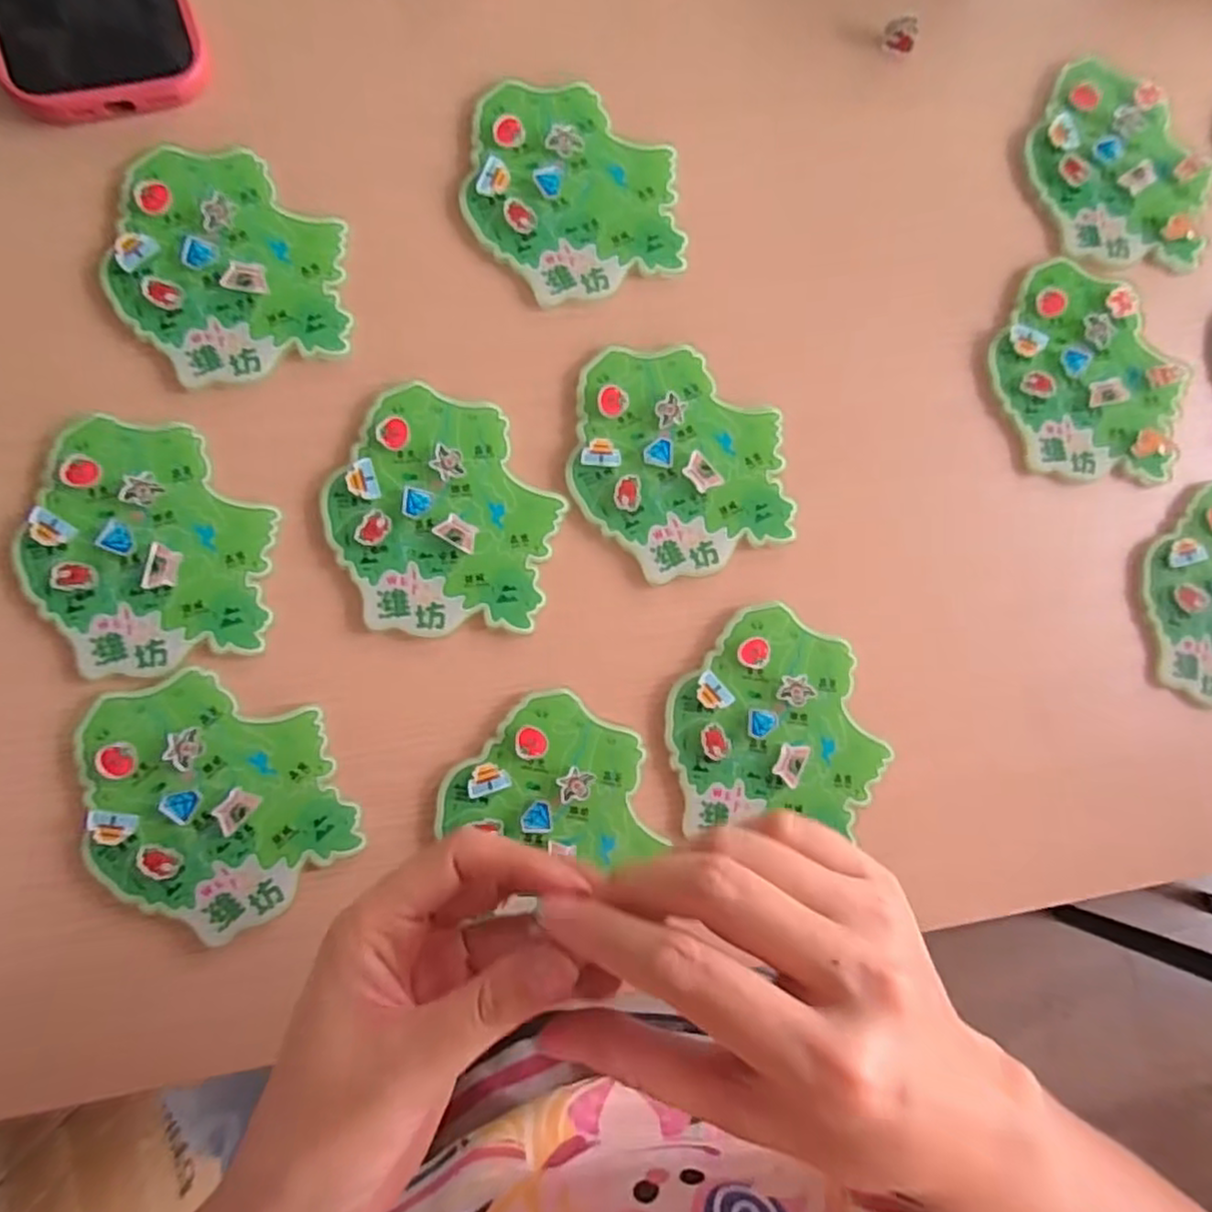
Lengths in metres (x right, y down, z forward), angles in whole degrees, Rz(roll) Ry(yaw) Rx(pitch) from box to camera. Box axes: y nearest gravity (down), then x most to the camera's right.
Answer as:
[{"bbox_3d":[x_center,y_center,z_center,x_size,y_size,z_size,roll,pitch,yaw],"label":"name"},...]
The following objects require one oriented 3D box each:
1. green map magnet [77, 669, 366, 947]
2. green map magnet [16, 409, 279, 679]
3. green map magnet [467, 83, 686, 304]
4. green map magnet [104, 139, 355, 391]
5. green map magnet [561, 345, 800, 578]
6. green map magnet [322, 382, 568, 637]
[{"bbox_3d":[-0.159,0.078,0.284,0.093,0.006,0.103,-24,88,-7],"label":"green map magnet"},{"bbox_3d":[-0.191,-0.026,0.290,0.094,0.004,0.105,-1,85,-6],"label":"green map magnet"},{"bbox_3d":[-0.015,-0.195,0.324,0.097,0.004,0.102,-8,86,-7],"label":"green map magnet"},{"bbox_3d":[-0.165,-0.151,0.304,0.095,0.004,0.104,-7,86,-7],"label":"green map magnet"},{"bbox_3d":[0.034,-0.067,0.319,0.097,0.005,0.104,-6,86,-7],"label":"green map magnet"},{"bbox_3d":[-0.071,-0.040,0.305,0.096,0.005,0.104,9,84,-5],"label":"green map magnet"}]

